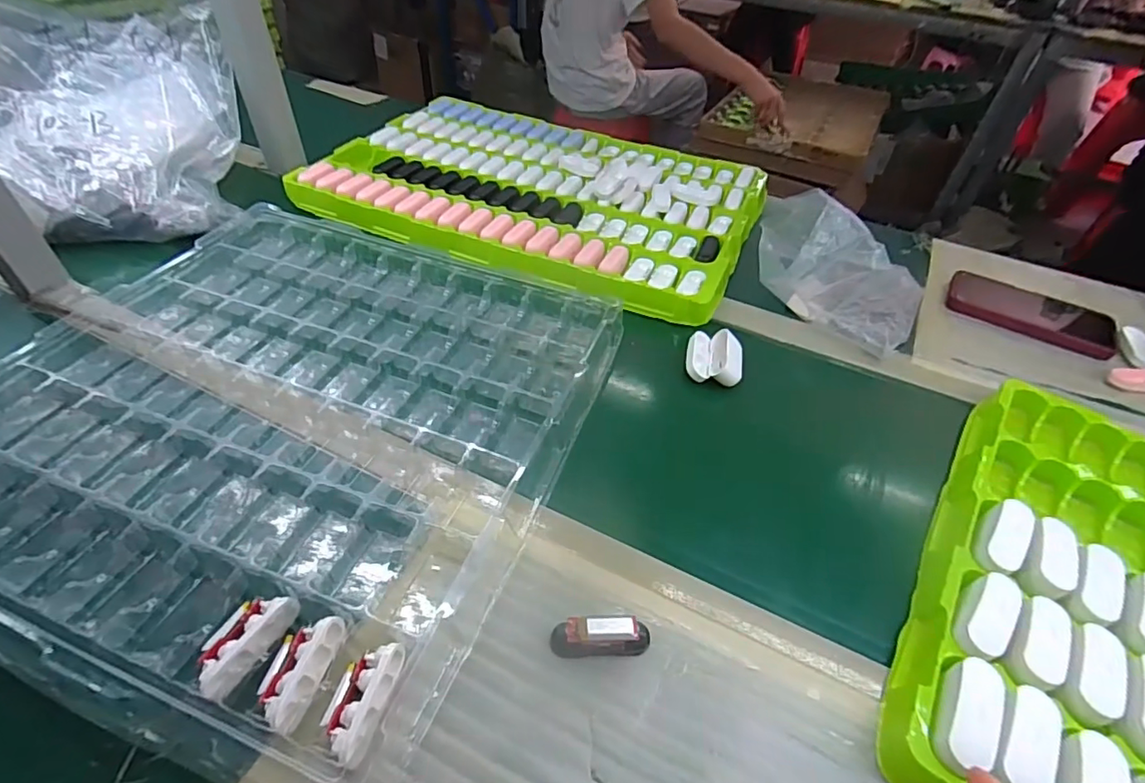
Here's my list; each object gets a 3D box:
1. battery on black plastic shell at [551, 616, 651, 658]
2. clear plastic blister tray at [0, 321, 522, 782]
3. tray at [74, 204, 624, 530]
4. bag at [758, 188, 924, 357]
[{"bbox_3d":[0.019,0.155,0.346,0.062,0.027,0.018,1,46,-4],"label":"battery on black plastic shell"},{"bbox_3d":[-0.285,0.077,0.390,0.479,0.029,0.229,18,47,12],"label":"clear plastic blister tray"},{"bbox_3d":[-0.203,-0.073,0.537,0.475,0.026,0.253,19,47,13],"label":"tray"},{"bbox_3d":[0.289,-0.143,0.589,0.192,0.105,0.131,30,51,22],"label":"bag"}]

